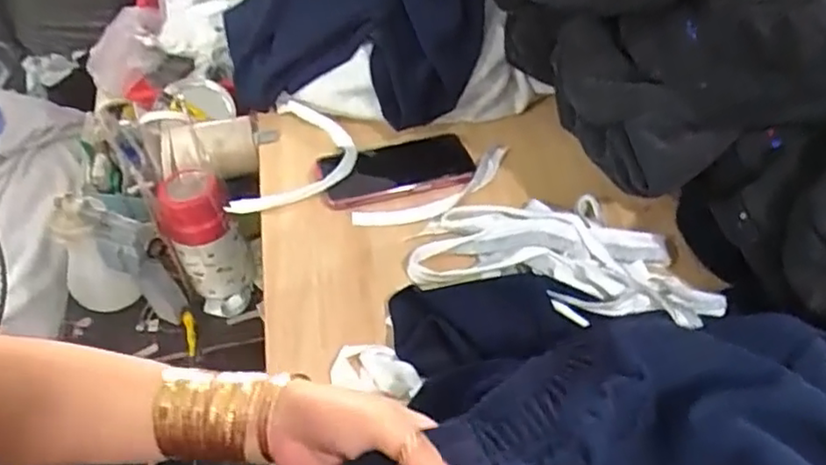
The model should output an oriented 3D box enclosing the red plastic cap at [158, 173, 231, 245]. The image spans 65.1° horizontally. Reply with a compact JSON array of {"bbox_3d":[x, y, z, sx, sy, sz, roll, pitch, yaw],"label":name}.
[{"bbox_3d":[-0.320,-0.040,0.931,0.094,0.093,0.092,0,47,0],"label":"red plastic cap"}]

